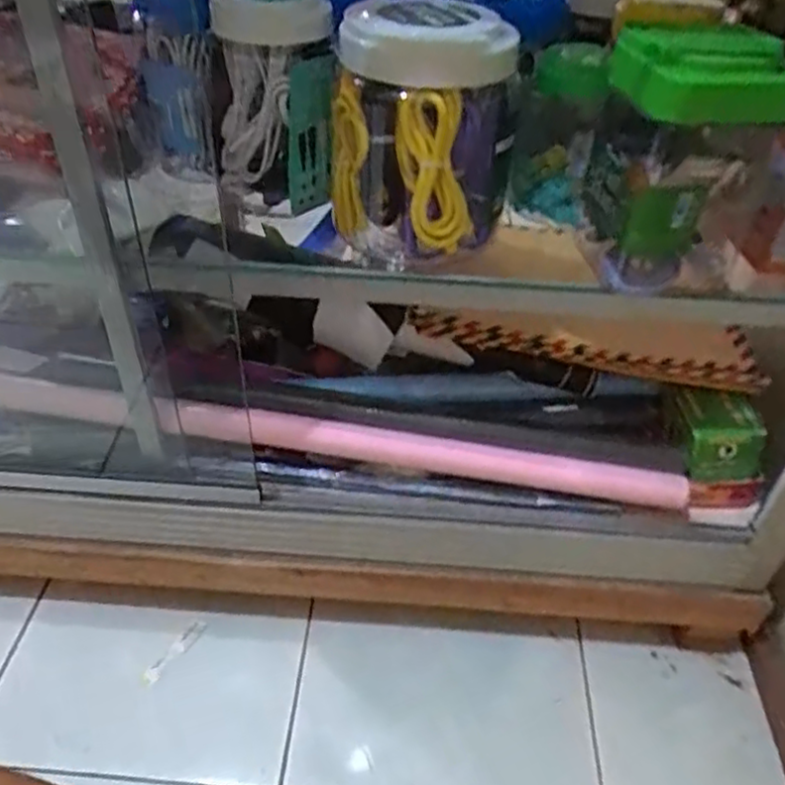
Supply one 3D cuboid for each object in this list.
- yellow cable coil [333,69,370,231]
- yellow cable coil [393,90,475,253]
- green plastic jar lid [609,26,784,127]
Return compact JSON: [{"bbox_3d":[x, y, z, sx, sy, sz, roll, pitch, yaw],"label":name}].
[{"bbox_3d":[-0.036,-0.187,0.574,0.023,0.135,0.067,-4,41,-8],"label":"yellow cable coil"},{"bbox_3d":[0.032,-0.161,0.515,0.059,0.115,0.020,4,41,1],"label":"yellow cable coil"},{"bbox_3d":[0.206,-0.216,0.471,0.112,0.042,0.084,1,41,-2],"label":"green plastic jar lid"}]

